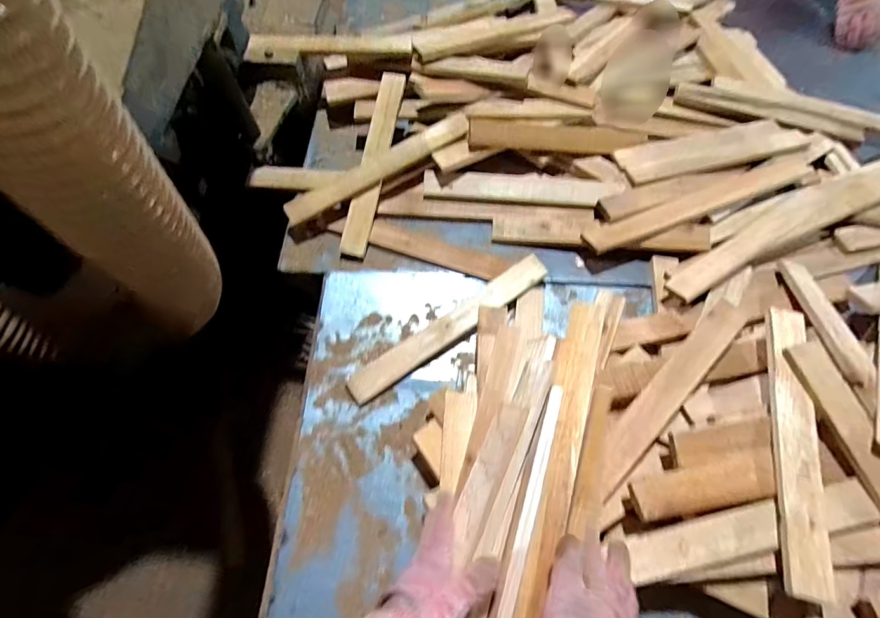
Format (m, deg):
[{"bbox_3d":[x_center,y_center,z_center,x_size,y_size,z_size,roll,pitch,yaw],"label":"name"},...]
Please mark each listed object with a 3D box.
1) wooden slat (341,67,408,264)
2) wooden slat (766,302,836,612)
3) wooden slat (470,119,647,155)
[{"bbox_3d":[-0.128,-0.293,0.830,0.048,0.024,0.390,11,80,4],"label":"wooden slat"},{"bbox_3d":[0.477,0.168,0.566,0.053,0.017,0.379,13,66,5],"label":"wooden slat"},{"bbox_3d":[0.251,-0.355,0.879,0.397,0.016,0.065,-2,89,-15],"label":"wooden slat"}]

